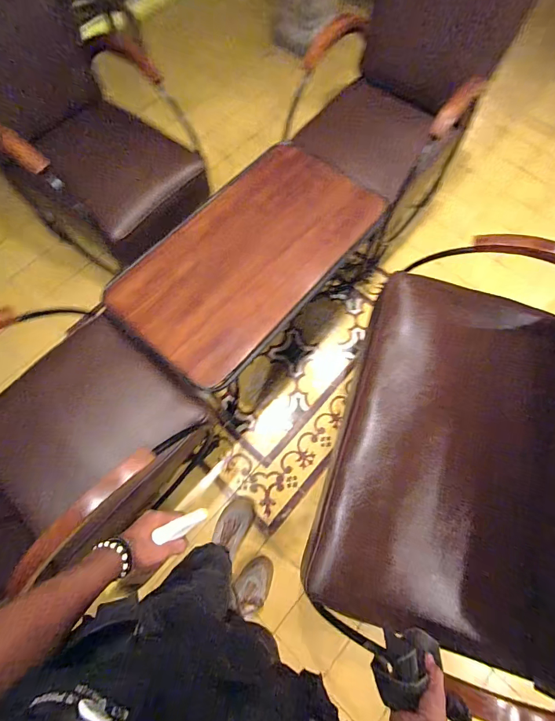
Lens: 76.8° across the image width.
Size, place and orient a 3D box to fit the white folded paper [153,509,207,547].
[{"bbox_3d":[-0.155,0.275,0.587,0.099,0.014,0.024,-11,62,-50],"label":"white folded paper"}]

